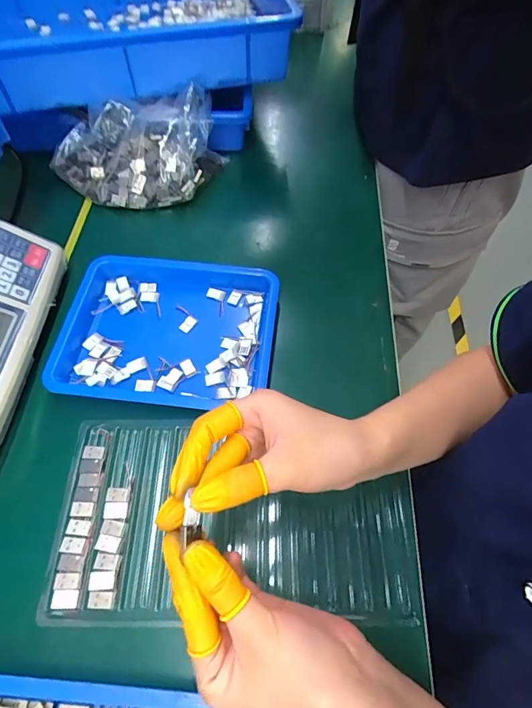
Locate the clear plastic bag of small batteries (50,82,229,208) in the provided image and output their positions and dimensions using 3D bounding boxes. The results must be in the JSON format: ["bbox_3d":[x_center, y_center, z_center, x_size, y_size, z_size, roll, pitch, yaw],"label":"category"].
[{"bbox_3d":[-0.160,-0.265,0.518,0.211,0.091,0.130,-22,63,-12],"label":"clear plastic bag of small batteries"}]

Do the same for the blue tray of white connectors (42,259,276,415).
[{"bbox_3d":[-0.106,-0.026,0.424,0.223,0.023,0.169,7,61,3],"label":"blue tray of white connectors"}]

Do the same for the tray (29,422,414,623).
[{"bbox_3d":[-0.024,0.137,0.347,0.297,0.020,0.159,-1,60,2],"label":"tray"}]

